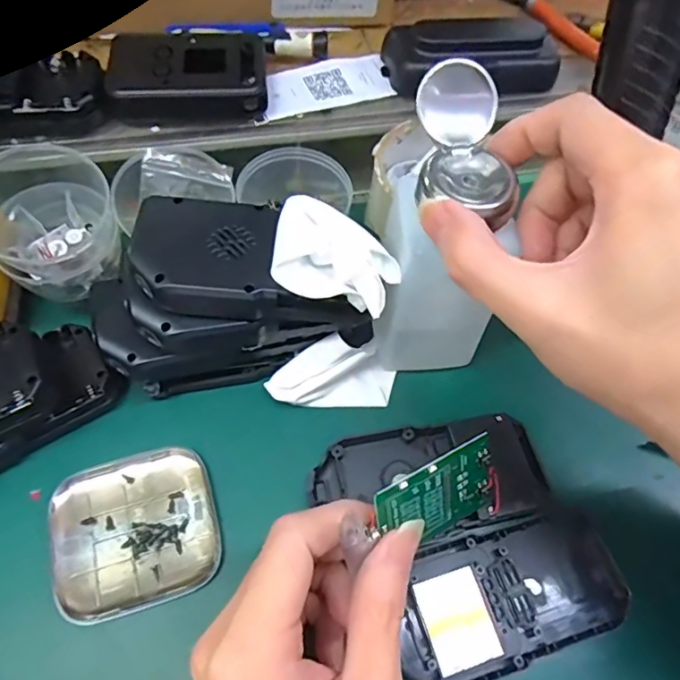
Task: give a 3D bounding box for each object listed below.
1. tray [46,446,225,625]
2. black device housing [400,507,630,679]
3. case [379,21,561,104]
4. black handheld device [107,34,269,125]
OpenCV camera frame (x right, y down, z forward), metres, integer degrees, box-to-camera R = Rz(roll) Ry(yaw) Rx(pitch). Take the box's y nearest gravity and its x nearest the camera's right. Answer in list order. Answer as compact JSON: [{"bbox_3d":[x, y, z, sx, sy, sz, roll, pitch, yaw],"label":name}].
[{"bbox_3d":[-0.097,0.089,0.256,0.074,0.010,0.070,-17,63,-13],"label":"tray"},{"bbox_3d":[0.078,0.119,0.251,0.106,0.012,0.053,-14,63,-11],"label":"black device housing"},{"bbox_3d":[0.082,-0.178,0.334,0.105,0.026,0.040,-2,61,-5],"label":"case"},{"bbox_3d":[-0.087,-0.153,0.315,0.086,0.024,0.051,-6,61,-7],"label":"black handheld device"}]

